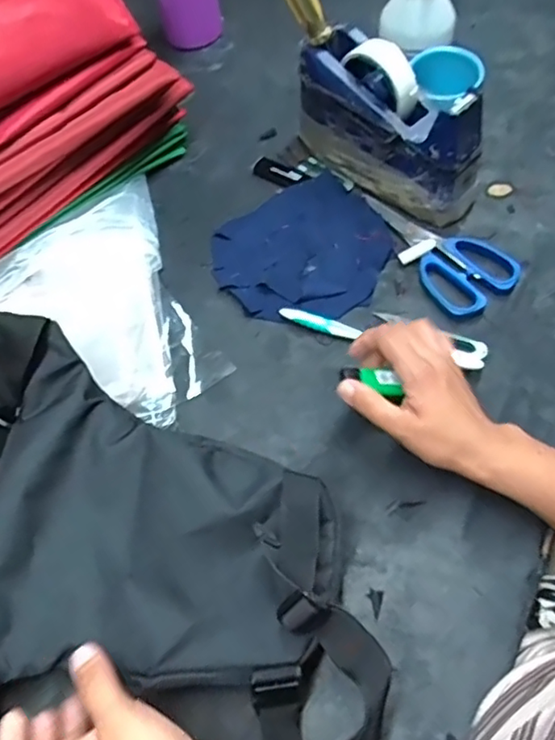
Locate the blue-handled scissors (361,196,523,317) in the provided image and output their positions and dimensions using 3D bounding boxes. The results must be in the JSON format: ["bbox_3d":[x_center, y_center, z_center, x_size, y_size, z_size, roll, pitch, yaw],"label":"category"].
[{"bbox_3d":[0.150,-0.124,0.561,0.079,0.015,0.163,-32,64,-14],"label":"blue-handled scissors"}]

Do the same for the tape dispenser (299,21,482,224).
[{"bbox_3d":[0.108,-0.239,0.575,0.065,0.108,0.200,-40,67,-17],"label":"tape dispenser"}]

